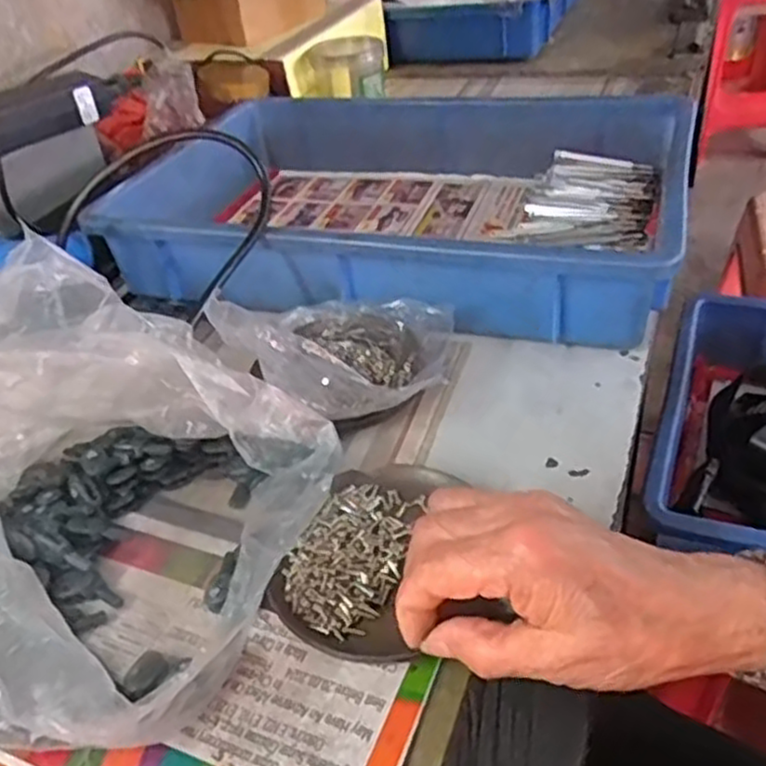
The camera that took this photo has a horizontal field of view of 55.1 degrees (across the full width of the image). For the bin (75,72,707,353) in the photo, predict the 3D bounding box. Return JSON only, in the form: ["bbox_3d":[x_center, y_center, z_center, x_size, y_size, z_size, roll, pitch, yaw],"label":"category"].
[{"bbox_3d":[0.008,-0.160,0.608,0.434,0.092,0.293,7,40,19],"label":"bin"}]

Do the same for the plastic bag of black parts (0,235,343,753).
[{"bbox_3d":[-0.178,0.042,0.366,0.287,0.104,0.248,20,45,32],"label":"plastic bag of black parts"}]

